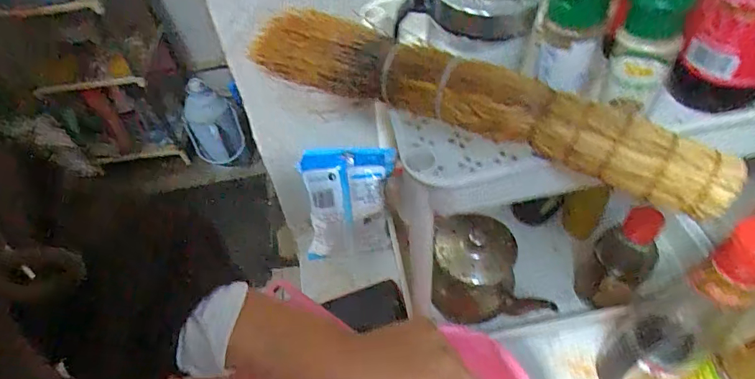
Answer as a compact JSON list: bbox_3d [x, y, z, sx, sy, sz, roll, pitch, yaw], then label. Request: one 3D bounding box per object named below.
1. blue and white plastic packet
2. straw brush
[{"bbox_3d":[-0.035,0.024,0.546,0.105,0.158,0.020,-2,32,-1],"label":"blue and white plastic packet"},{"bbox_3d":[0.040,-0.060,0.280,0.306,0.039,0.034,25,56,24],"label":"straw brush"}]

